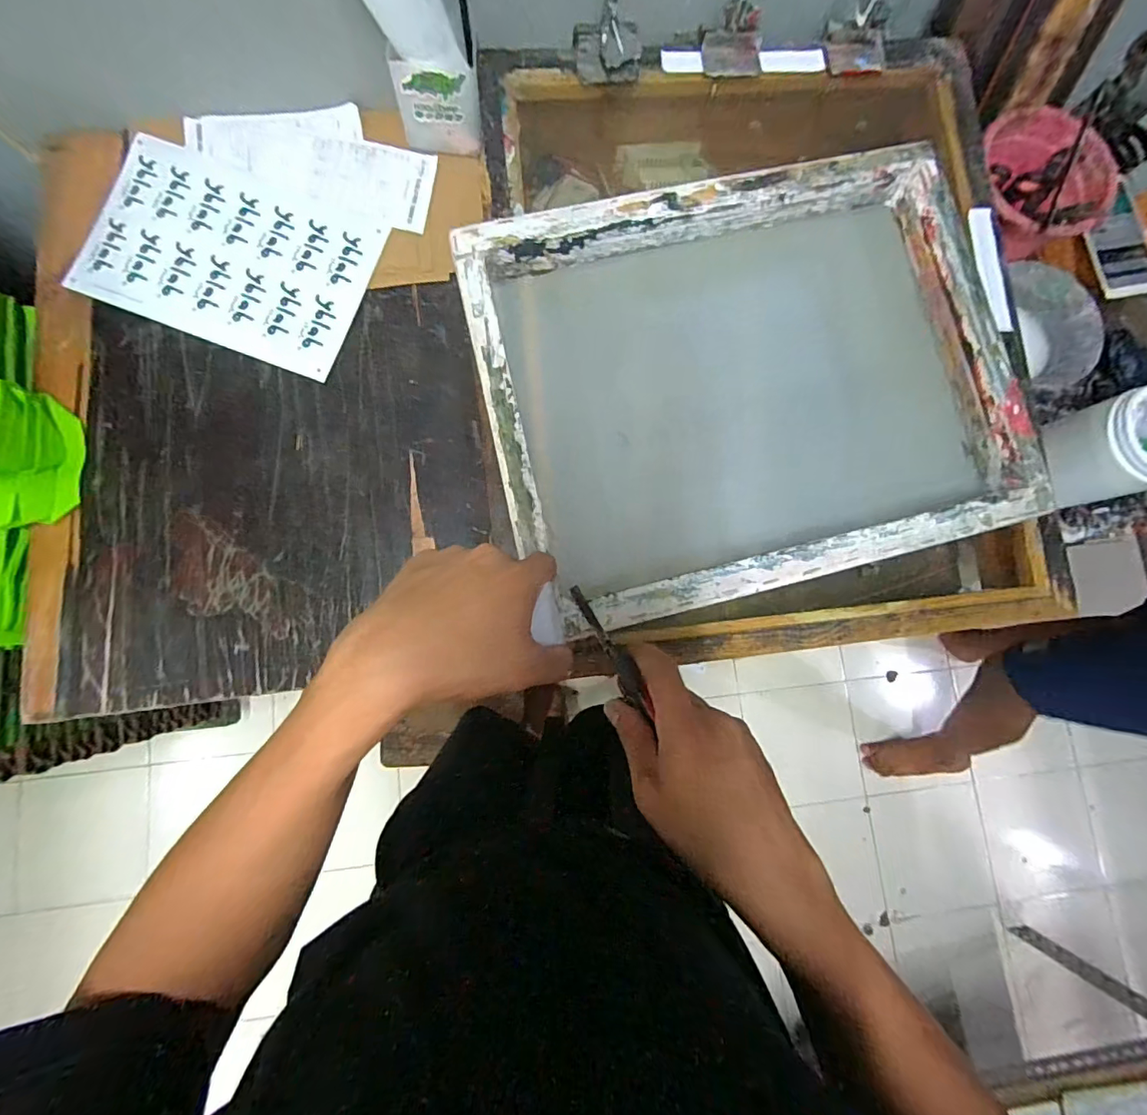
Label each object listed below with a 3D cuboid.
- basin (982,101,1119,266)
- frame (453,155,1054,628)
[{"bbox_3d":[0.507,-0.413,0.556,0.147,0.050,0.150,0,82,-3],"label":"basin"},{"bbox_3d":[0.148,-0.151,0.445,0.431,0.057,0.348,-14,85,-4],"label":"frame"}]

